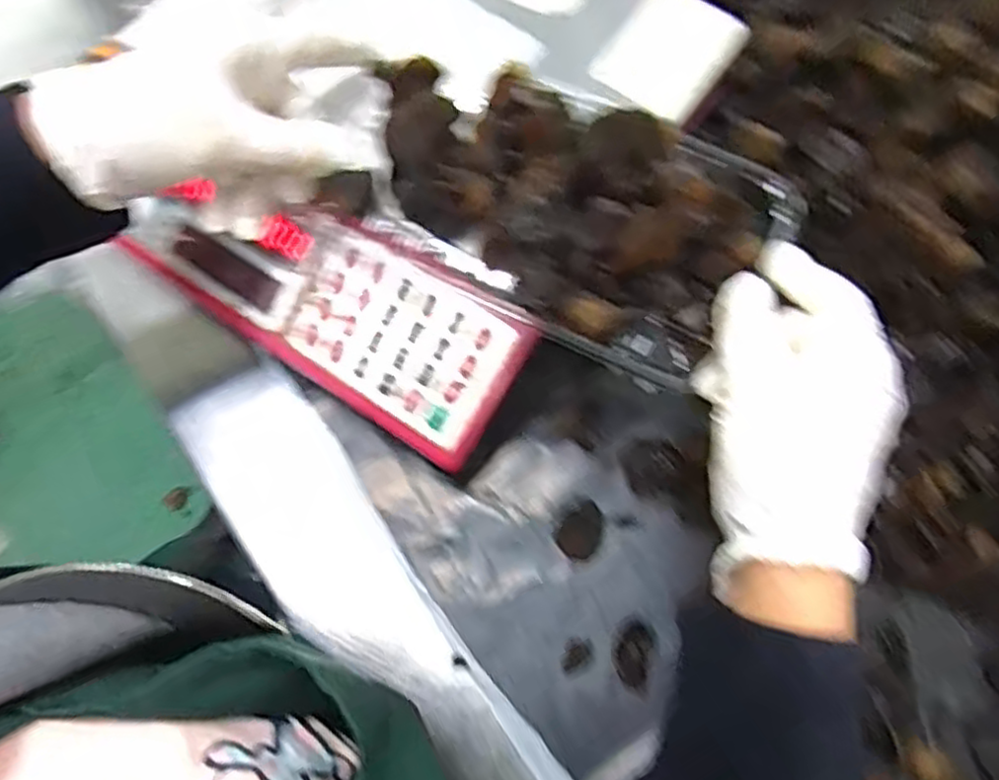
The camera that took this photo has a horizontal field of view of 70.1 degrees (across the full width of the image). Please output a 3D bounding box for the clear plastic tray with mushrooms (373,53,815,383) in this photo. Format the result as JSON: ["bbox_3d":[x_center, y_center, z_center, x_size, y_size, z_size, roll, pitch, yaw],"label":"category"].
[{"bbox_3d":[0.028,-0.101,0.348,0.210,0.052,0.121,29,75,10],"label":"clear plastic tray with mushrooms"}]

